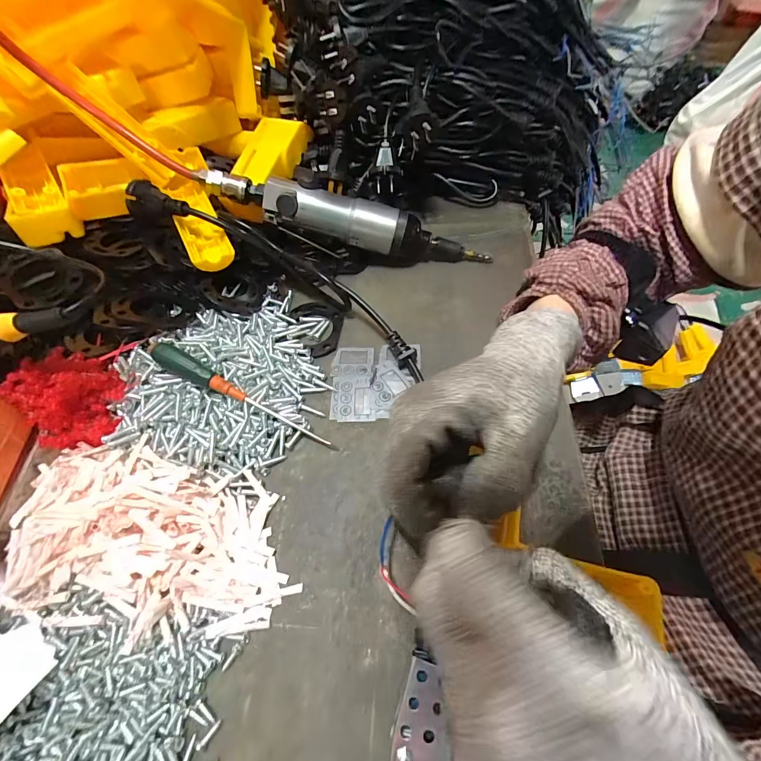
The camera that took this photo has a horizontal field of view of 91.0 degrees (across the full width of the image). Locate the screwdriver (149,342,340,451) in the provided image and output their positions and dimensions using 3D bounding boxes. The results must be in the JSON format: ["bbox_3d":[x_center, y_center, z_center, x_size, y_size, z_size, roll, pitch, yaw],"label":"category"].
[{"bbox_3d":[-0.104,0.011,0.273,0.142,0.016,0.016,29,62,-3],"label":"screwdriver"}]

